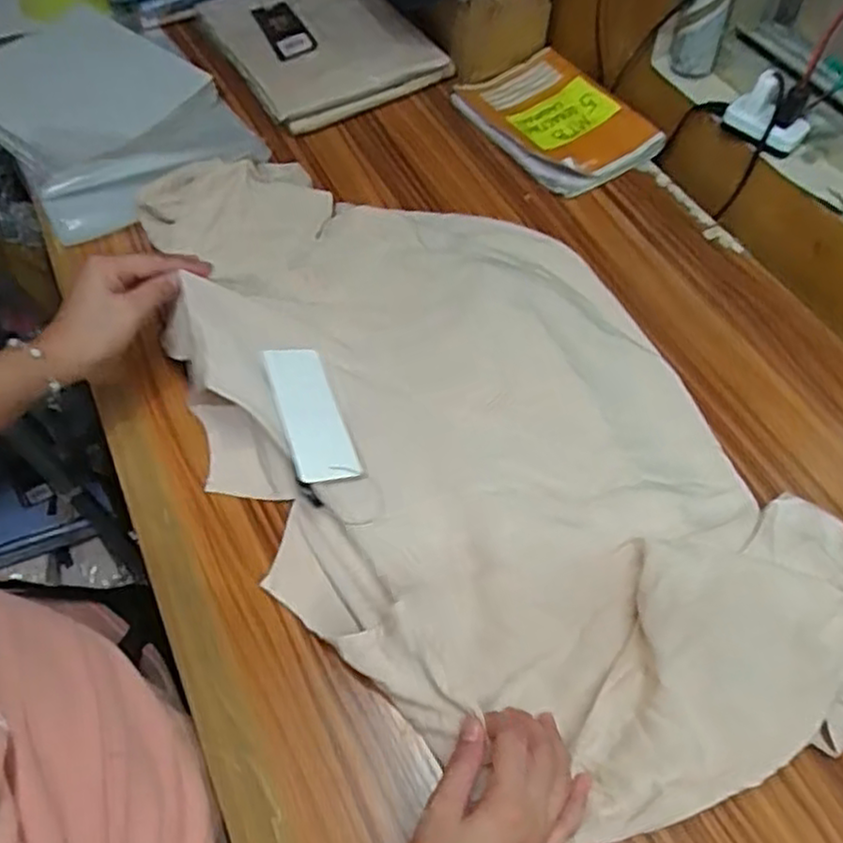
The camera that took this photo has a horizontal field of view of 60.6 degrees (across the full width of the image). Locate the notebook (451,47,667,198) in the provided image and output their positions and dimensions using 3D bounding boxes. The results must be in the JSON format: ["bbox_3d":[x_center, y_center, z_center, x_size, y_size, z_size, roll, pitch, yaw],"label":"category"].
[{"bbox_3d":[0.140,-0.331,0.788,0.145,0.031,0.207,-29,62,-17],"label":"notebook"}]

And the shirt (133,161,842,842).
[{"bbox_3d":[0.021,-0.019,0.567,0.344,0.058,0.643,-29,62,-18],"label":"shirt"}]

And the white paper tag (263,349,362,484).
[{"bbox_3d":[-0.085,-0.006,0.552,0.045,0.010,0.117,-14,61,-16],"label":"white paper tag"}]

